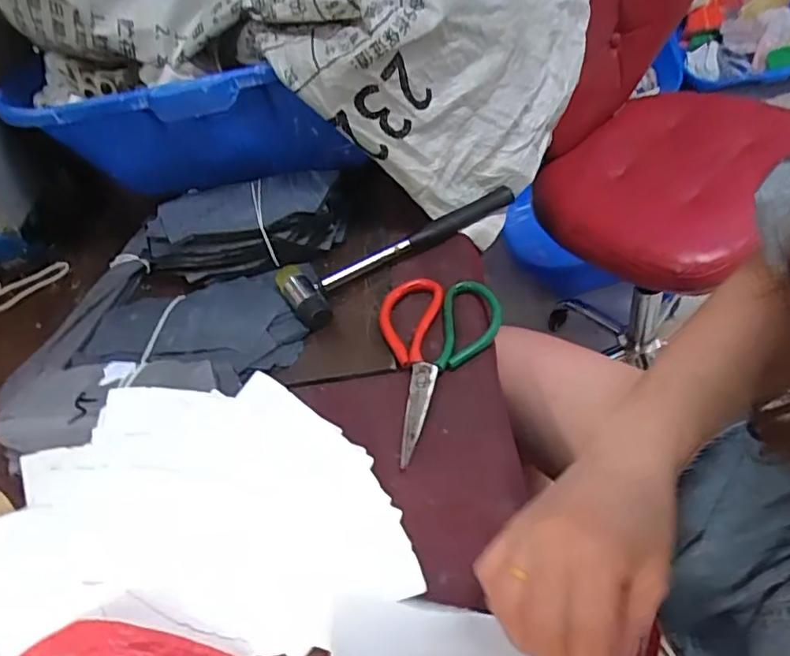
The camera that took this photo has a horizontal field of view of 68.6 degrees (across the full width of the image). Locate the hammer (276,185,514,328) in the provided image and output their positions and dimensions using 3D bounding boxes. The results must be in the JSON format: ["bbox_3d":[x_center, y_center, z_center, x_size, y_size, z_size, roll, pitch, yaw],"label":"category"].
[{"bbox_3d":[0.006,-0.092,0.608,0.269,0.025,0.077,-35,50,-17],"label":"hammer"}]

